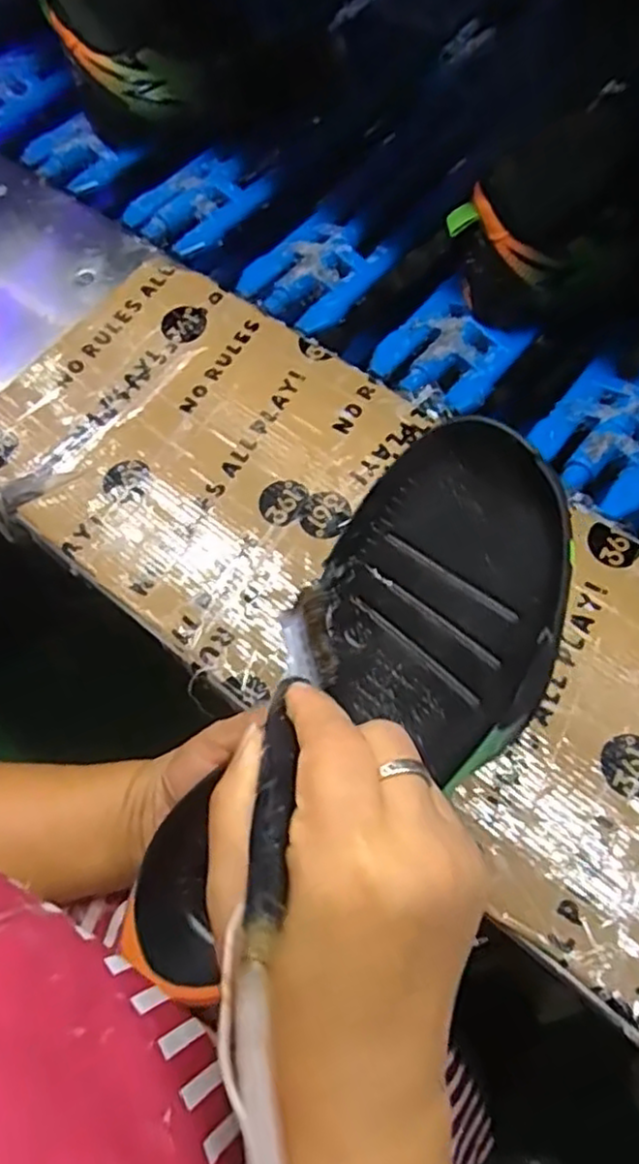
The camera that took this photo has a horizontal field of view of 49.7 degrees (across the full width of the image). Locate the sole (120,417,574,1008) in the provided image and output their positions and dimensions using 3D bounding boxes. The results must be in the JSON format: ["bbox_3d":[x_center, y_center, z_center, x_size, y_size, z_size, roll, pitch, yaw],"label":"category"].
[{"bbox_3d":[0.015,0.056,0.282,0.098,0.039,0.254,38,91,17],"label":"sole"}]

